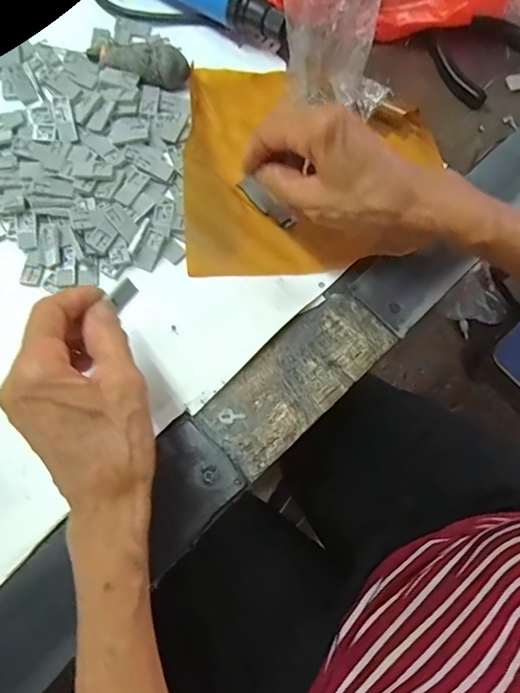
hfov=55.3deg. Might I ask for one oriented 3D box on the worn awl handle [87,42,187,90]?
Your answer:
[{"bbox_3d":[-0.096,-0.224,0.387,0.081,0.023,0.022,15,74,2],"label":"worn awl handle"}]

